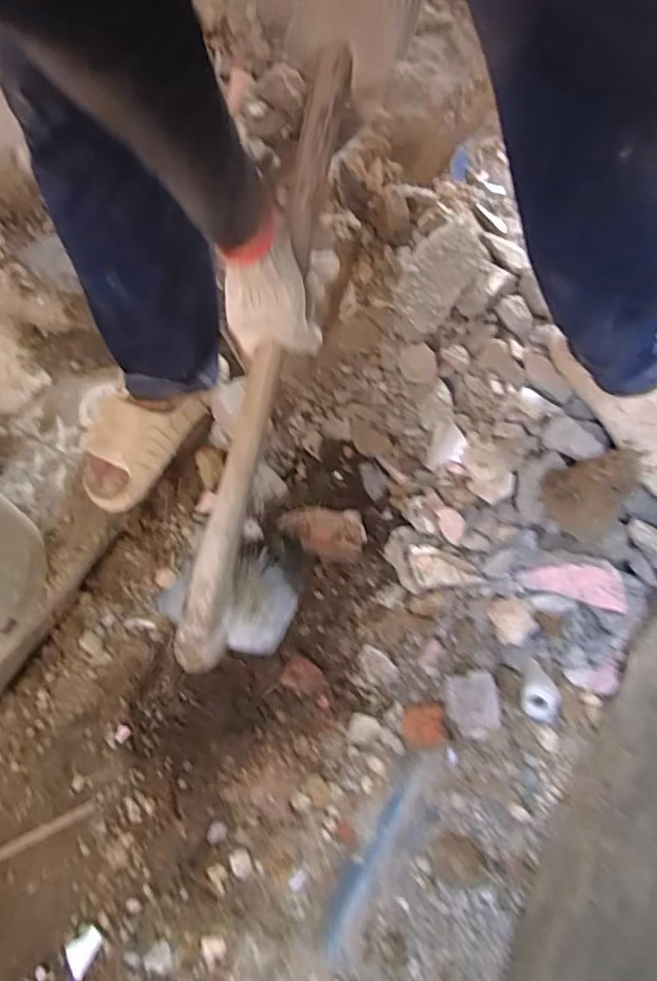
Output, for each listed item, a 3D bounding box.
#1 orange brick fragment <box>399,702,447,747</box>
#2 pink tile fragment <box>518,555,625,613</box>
[{"bbox_3d":[0.136,0.334,0.799,0.063,0.046,0.059,-1,64,1],"label":"orange brick fragment"},{"bbox_3d":[0.345,0.122,0.794,0.134,0.066,0.017,13,18,35],"label":"pink tile fragment"}]

